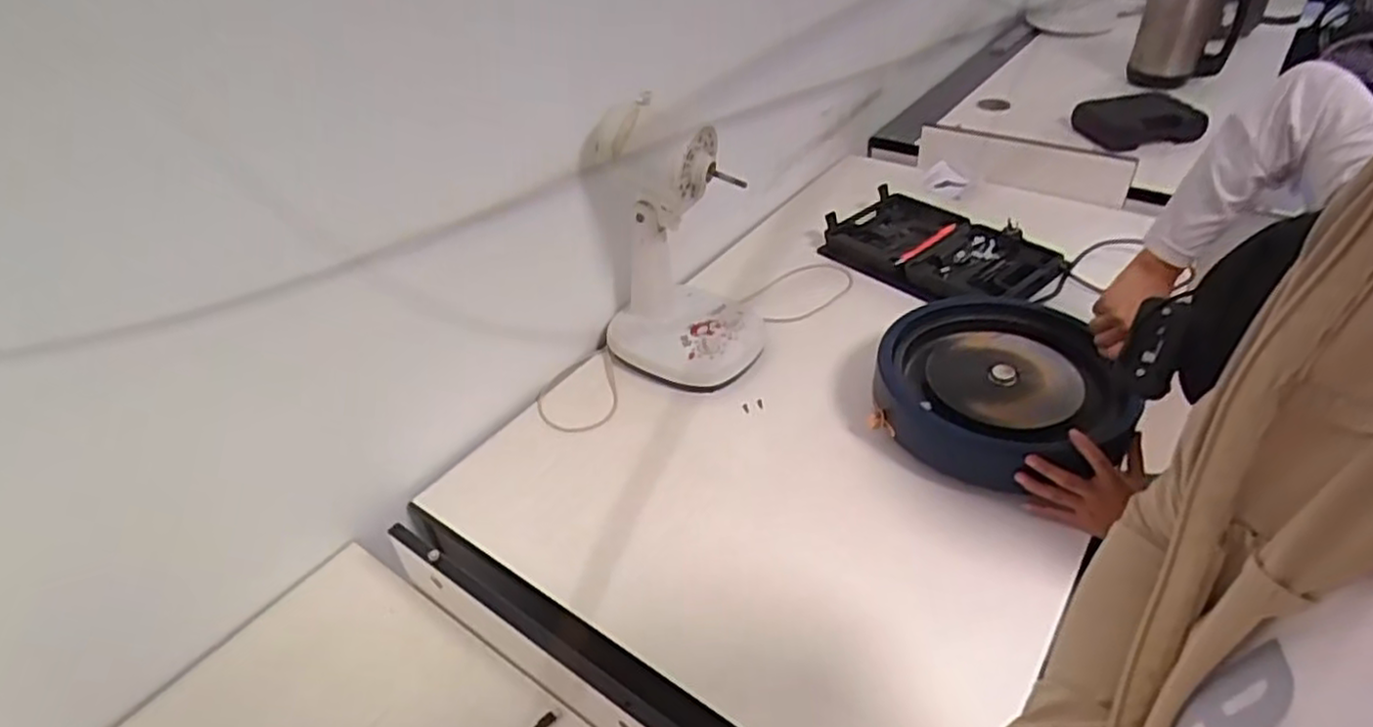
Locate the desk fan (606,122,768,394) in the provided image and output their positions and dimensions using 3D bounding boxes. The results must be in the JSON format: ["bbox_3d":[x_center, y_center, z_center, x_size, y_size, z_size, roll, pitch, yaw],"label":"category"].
[{"bbox_3d":[-0.012,-0.155,1.040,0.233,0.321,0.235,-4,39,1],"label":"desk fan"}]

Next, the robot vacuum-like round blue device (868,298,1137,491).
[{"bbox_3d":[0.400,0.028,0.921,0.294,0.092,0.286,-2,44,1],"label":"robot vacuum-like round blue device"}]

